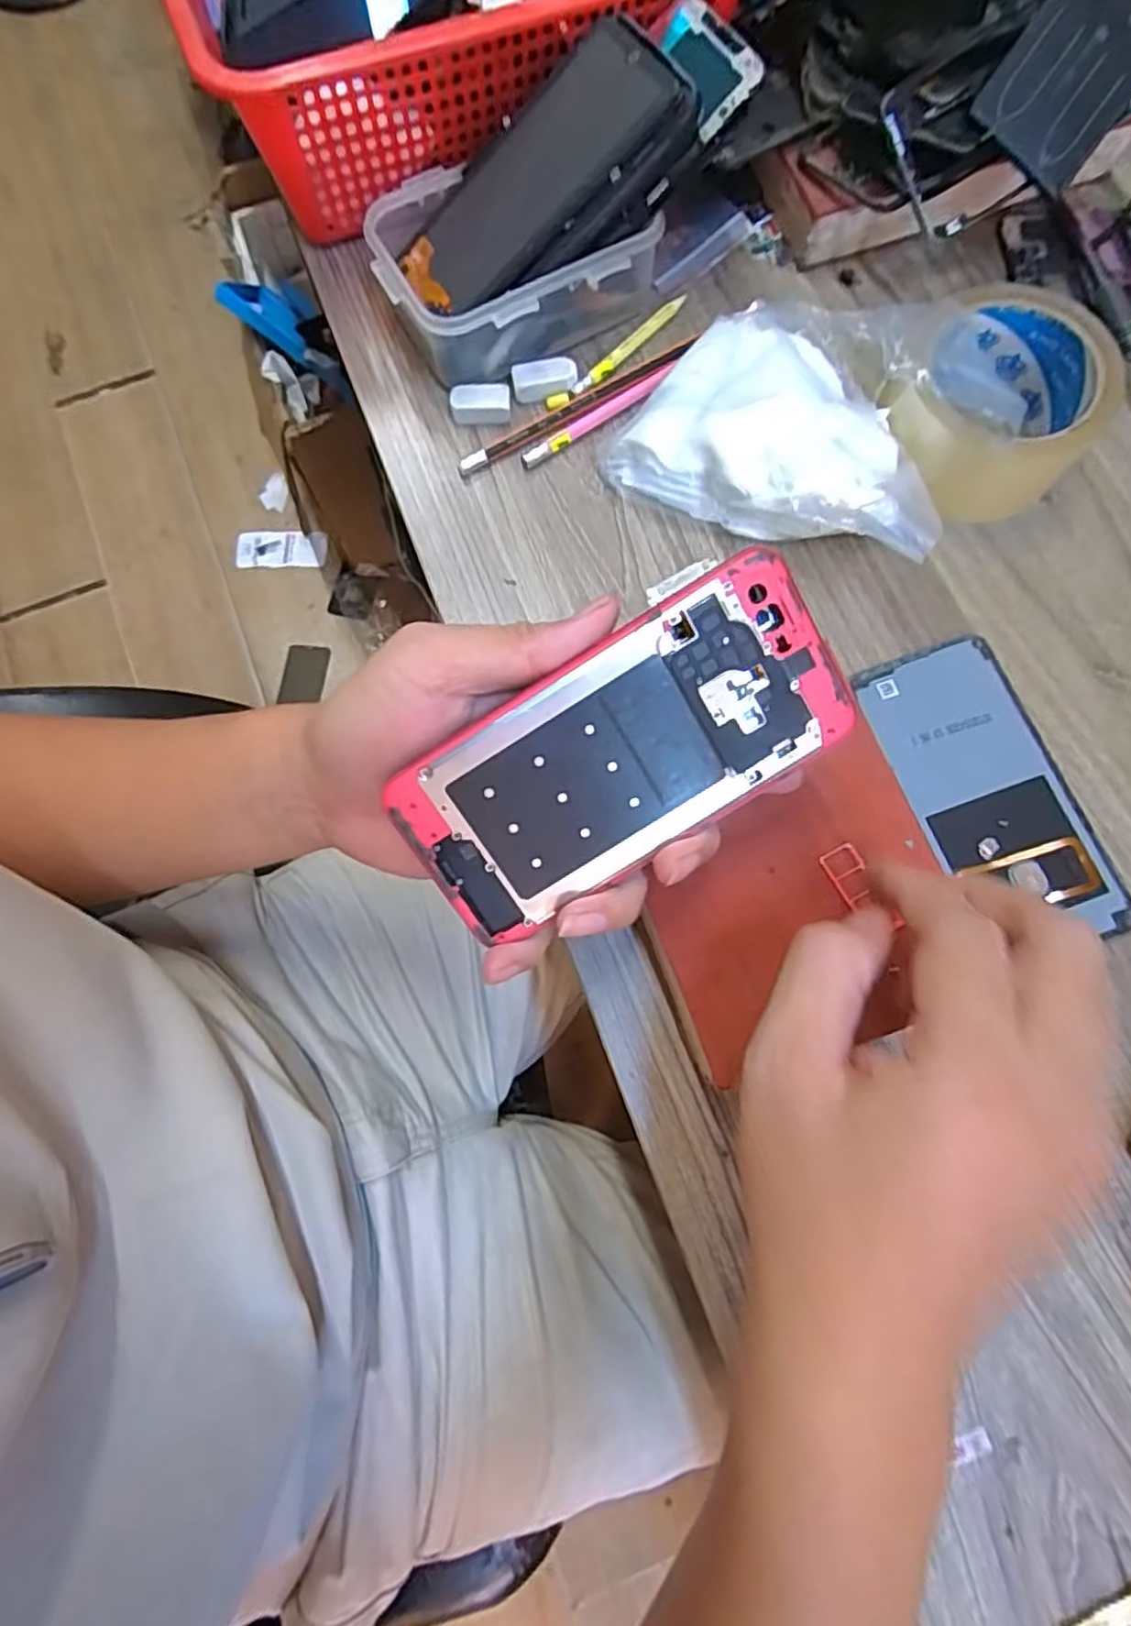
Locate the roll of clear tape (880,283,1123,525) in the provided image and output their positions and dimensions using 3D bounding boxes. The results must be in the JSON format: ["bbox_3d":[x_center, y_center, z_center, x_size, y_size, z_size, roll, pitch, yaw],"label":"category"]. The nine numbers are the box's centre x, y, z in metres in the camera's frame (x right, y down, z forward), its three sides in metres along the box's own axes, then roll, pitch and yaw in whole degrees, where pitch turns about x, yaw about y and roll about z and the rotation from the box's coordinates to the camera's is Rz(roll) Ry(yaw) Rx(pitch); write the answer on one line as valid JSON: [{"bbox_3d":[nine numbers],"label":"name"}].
[{"bbox_3d":[0.212,-0.198,0.355,0.089,0.053,0.089,0,76,1],"label":"roll of clear tape"}]

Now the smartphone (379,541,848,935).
[{"bbox_3d":[0.019,-0.020,0.249,0.151,0.009,0.071,-32,106,4],"label":"smartphone"}]

